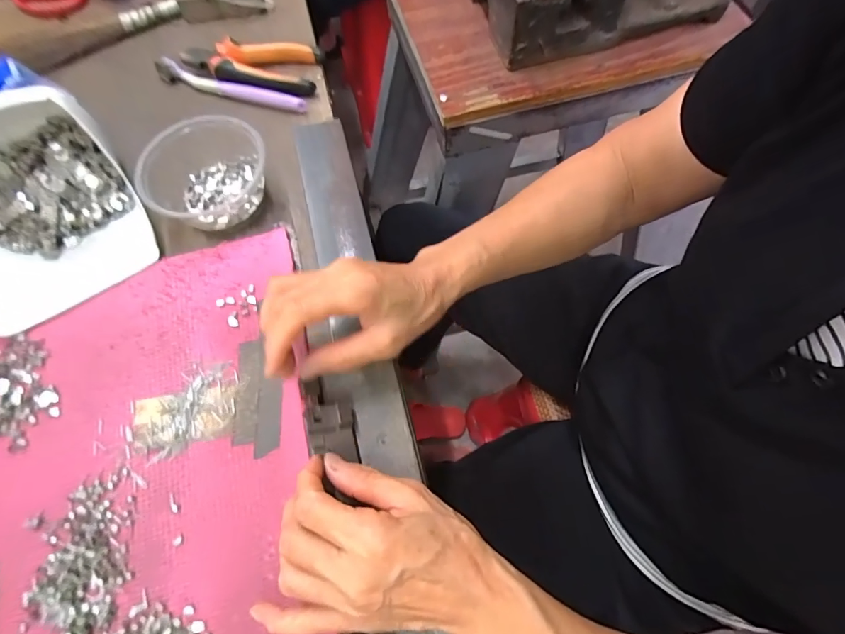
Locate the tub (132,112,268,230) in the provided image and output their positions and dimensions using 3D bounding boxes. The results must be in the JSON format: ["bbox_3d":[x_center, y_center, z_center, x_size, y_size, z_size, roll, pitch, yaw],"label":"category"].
[{"bbox_3d":[-0.193,-0.129,0.389,0.108,0.050,0.097,-23,68,-9],"label":"tub"}]

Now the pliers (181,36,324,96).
[{"bbox_3d":[-0.186,-0.271,0.468,0.147,0.024,0.068,9,67,5],"label":"pliers"}]

